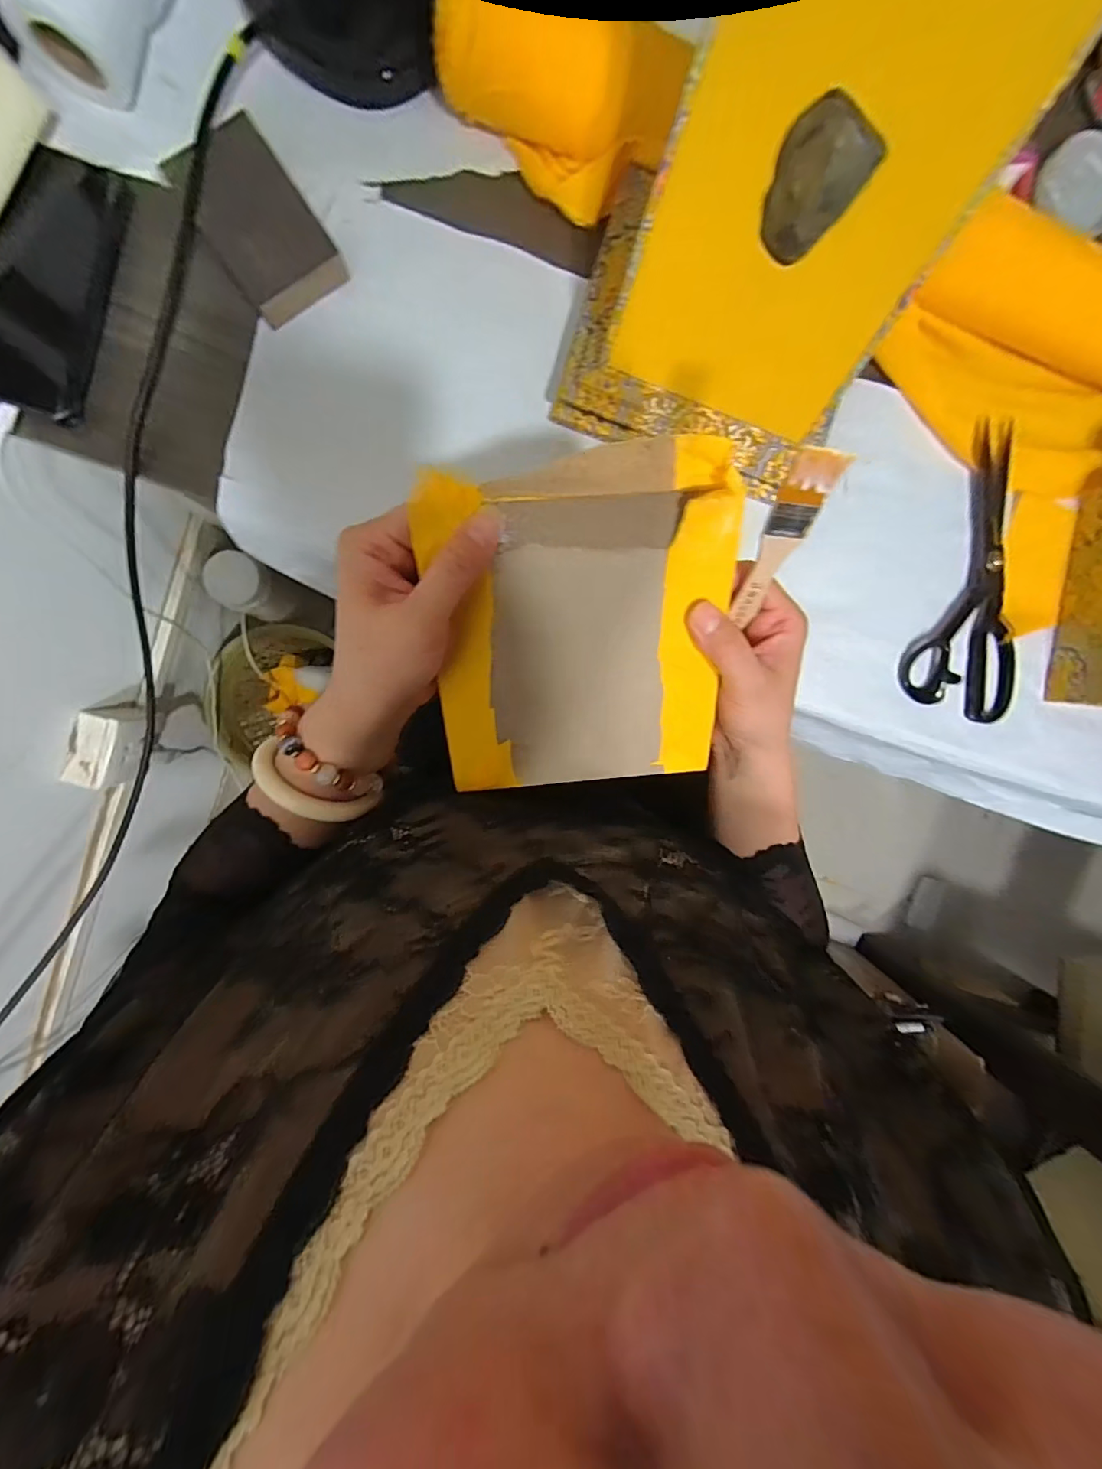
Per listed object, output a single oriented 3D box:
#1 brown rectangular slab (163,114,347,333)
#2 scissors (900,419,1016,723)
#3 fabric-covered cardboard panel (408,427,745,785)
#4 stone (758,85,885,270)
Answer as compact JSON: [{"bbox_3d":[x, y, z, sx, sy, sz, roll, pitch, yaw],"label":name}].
[{"bbox_3d":[-0.201,-0.346,0.349,0.073,0.032,0.099,-38,99,-1],"label":"brown rectangular slab"},{"bbox_3d":[0.366,-0.137,0.433,0.097,0.012,0.241,7,96,-7],"label":"scissors"},{"bbox_3d":[0.017,-0.052,0.285,0.157,0.013,0.185,-5,122,-4],"label":"fabric-covered cardboard panel"},{"bbox_3d":[0.135,-0.284,0.265,0.044,0.056,0.021,5,69,-30],"label":"stone"}]

